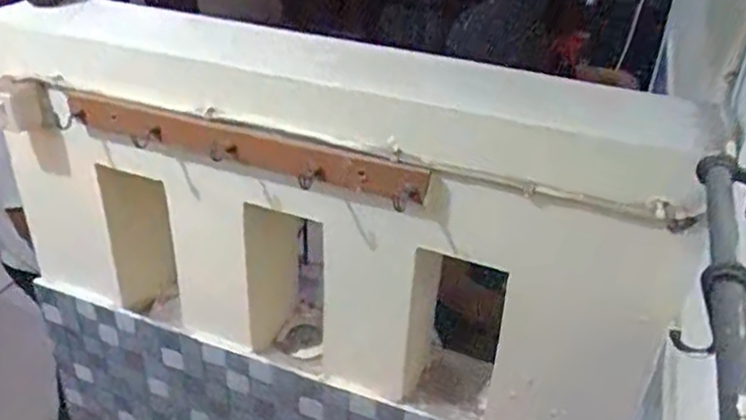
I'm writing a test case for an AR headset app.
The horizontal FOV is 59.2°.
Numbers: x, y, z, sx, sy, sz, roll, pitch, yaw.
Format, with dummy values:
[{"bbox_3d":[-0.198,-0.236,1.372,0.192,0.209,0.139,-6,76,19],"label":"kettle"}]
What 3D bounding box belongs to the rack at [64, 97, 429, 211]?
[{"bbox_3d":[-0.170,-0.074,0.799,0.485,0.051,0.030,13,33,17],"label":"rack"}]

